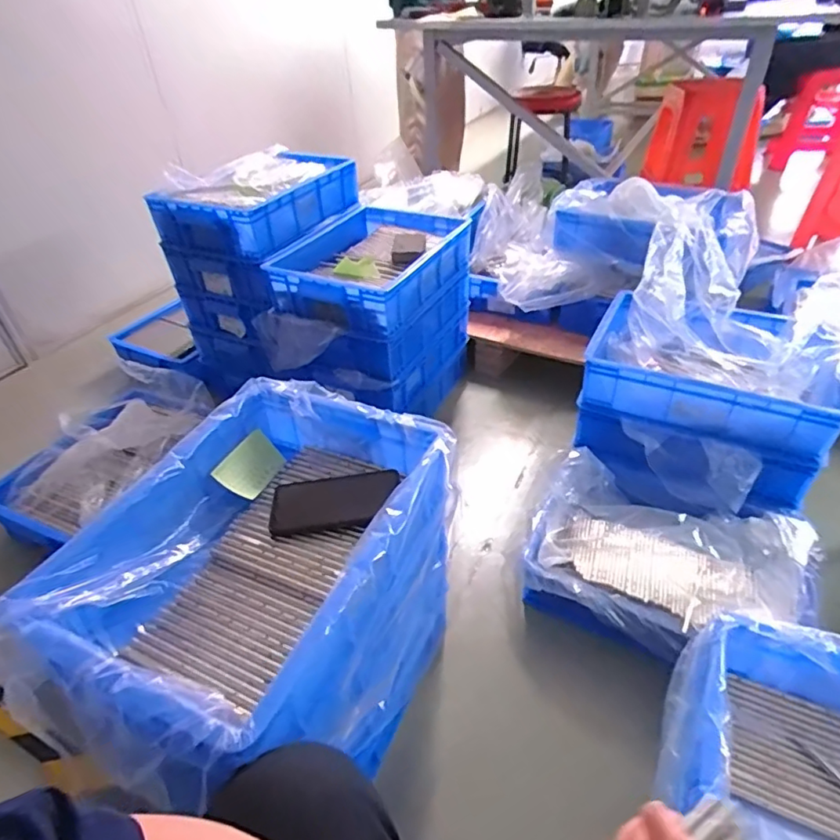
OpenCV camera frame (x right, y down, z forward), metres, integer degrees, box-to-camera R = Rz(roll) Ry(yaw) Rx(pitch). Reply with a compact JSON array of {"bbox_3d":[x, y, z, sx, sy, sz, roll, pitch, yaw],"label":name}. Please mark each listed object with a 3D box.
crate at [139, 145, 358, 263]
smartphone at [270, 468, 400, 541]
[{"bbox_3d":[-0.369,-0.512,1.298,0.274,0.139,0.415,18,43,25],"label":"crate"},{"bbox_3d":[-0.107,0.100,0.696,0.160,0.012,0.087,-11,42,-2],"label":"smartphone"}]

